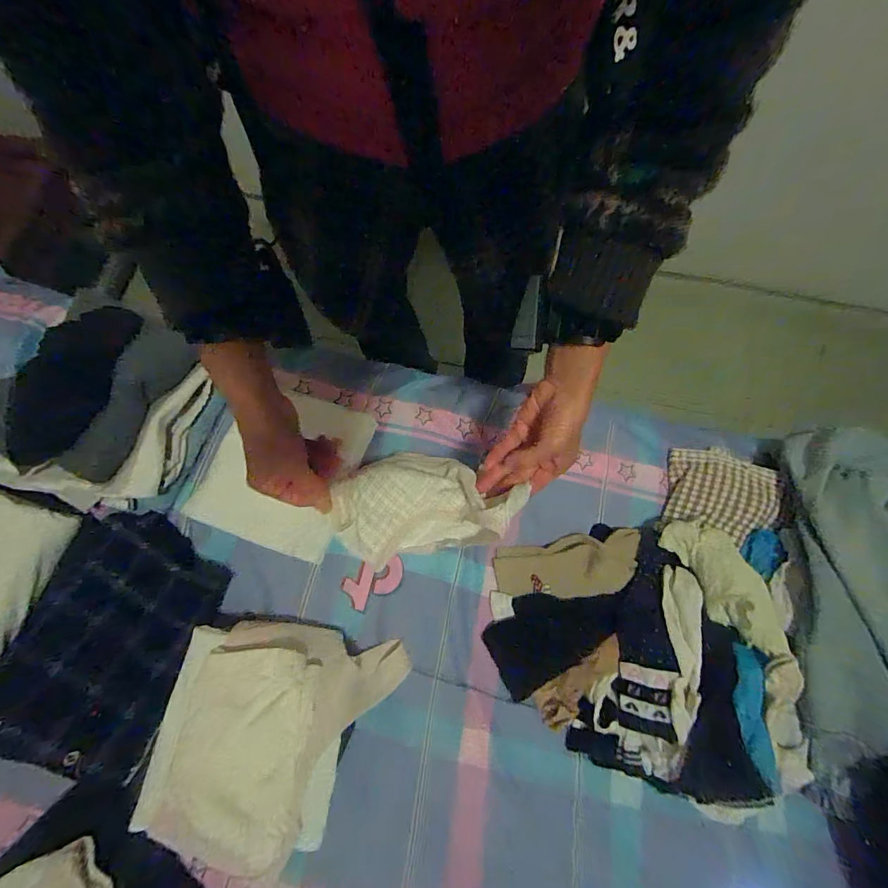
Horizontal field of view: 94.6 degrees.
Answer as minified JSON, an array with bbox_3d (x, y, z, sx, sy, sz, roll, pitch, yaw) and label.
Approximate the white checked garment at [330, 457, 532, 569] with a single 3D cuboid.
[{"bbox_3d":[-0.019,0.059,0.431,0.182,0.076,0.107,-12,76,-5],"label":"white checked garment"}]

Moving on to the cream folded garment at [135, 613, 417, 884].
[{"bbox_3d":[-0.194,0.339,0.484,0.253,0.119,0.227,14,76,1],"label":"cream folded garment"}]

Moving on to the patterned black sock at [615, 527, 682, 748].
[{"bbox_3d":[0.269,0.242,0.547,0.070,0.014,0.247,3,67,22],"label":"patterned black sock"}]

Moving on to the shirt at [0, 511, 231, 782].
[{"bbox_3d":[-0.420,0.236,0.518,0.197,0.031,0.278,23,61,-15],"label":"shirt"}]

